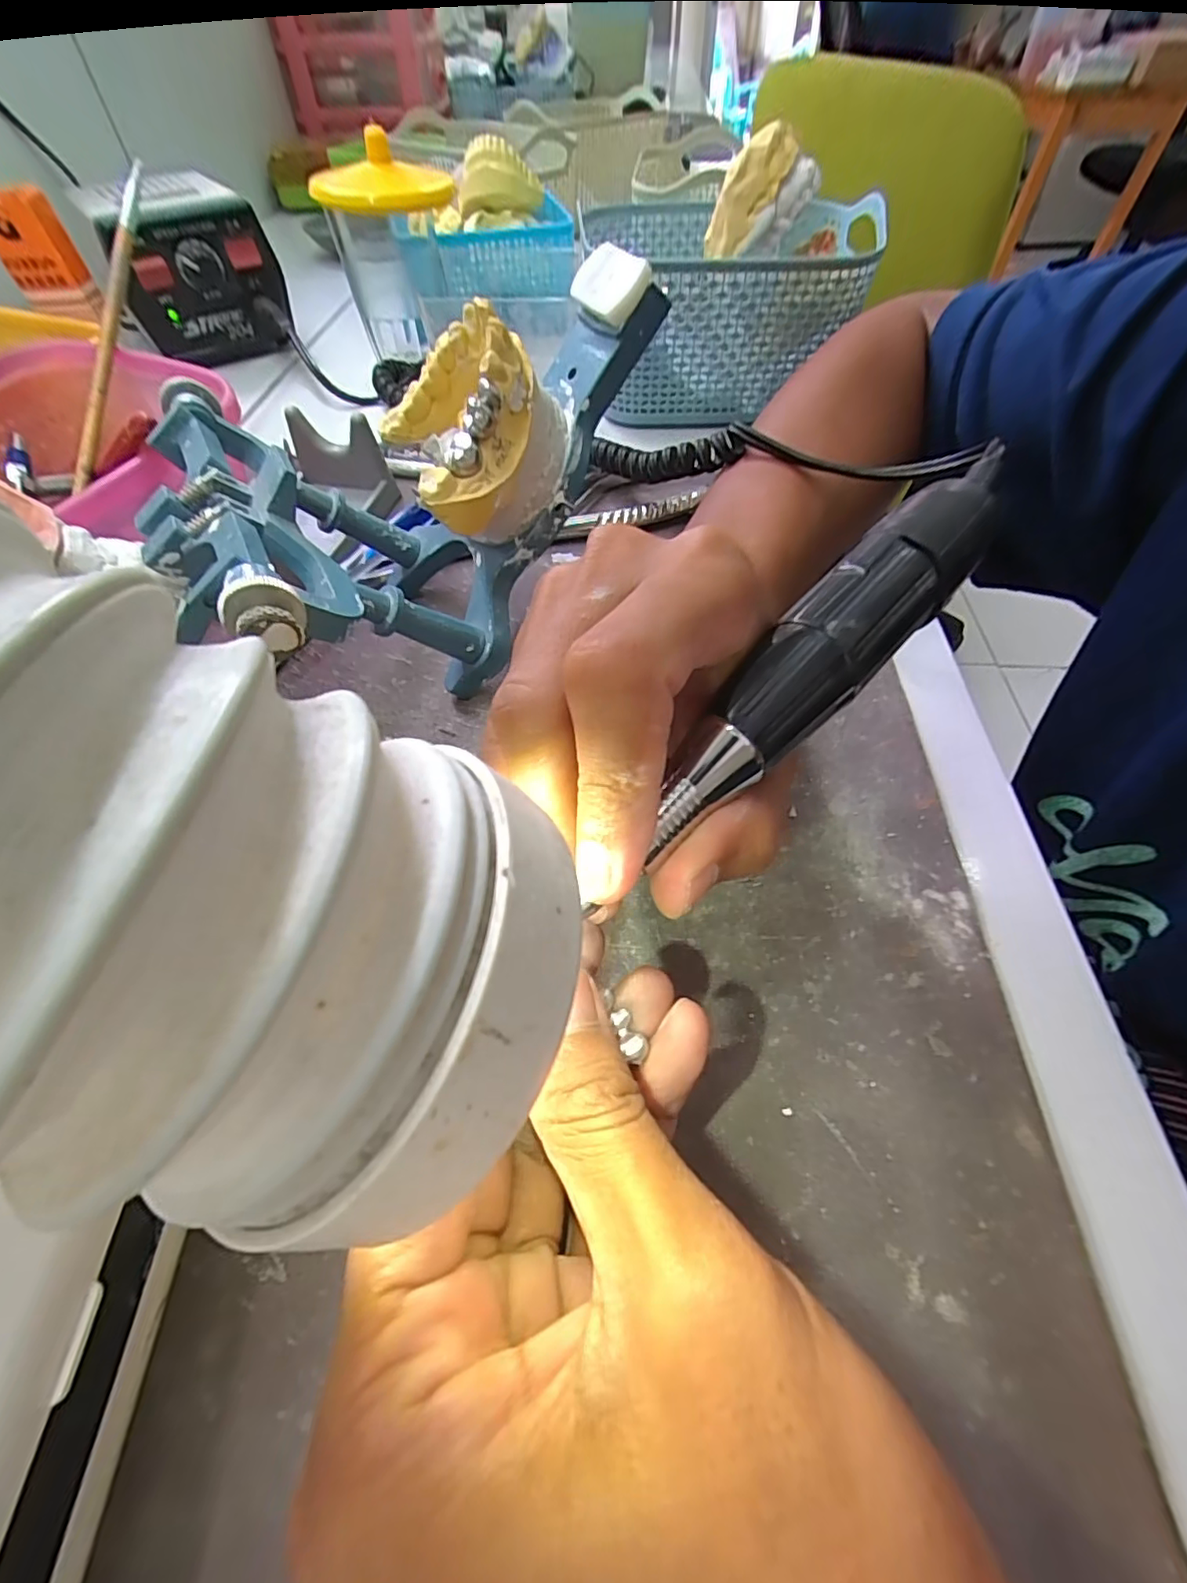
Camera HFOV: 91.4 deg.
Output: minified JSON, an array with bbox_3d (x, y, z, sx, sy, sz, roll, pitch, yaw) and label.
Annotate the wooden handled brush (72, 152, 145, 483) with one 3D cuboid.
[{"bbox_3d":[-0.215,-0.211,0.258,0.012,0.006,0.170,-1,79,1],"label":"wooden handled brush"}]

